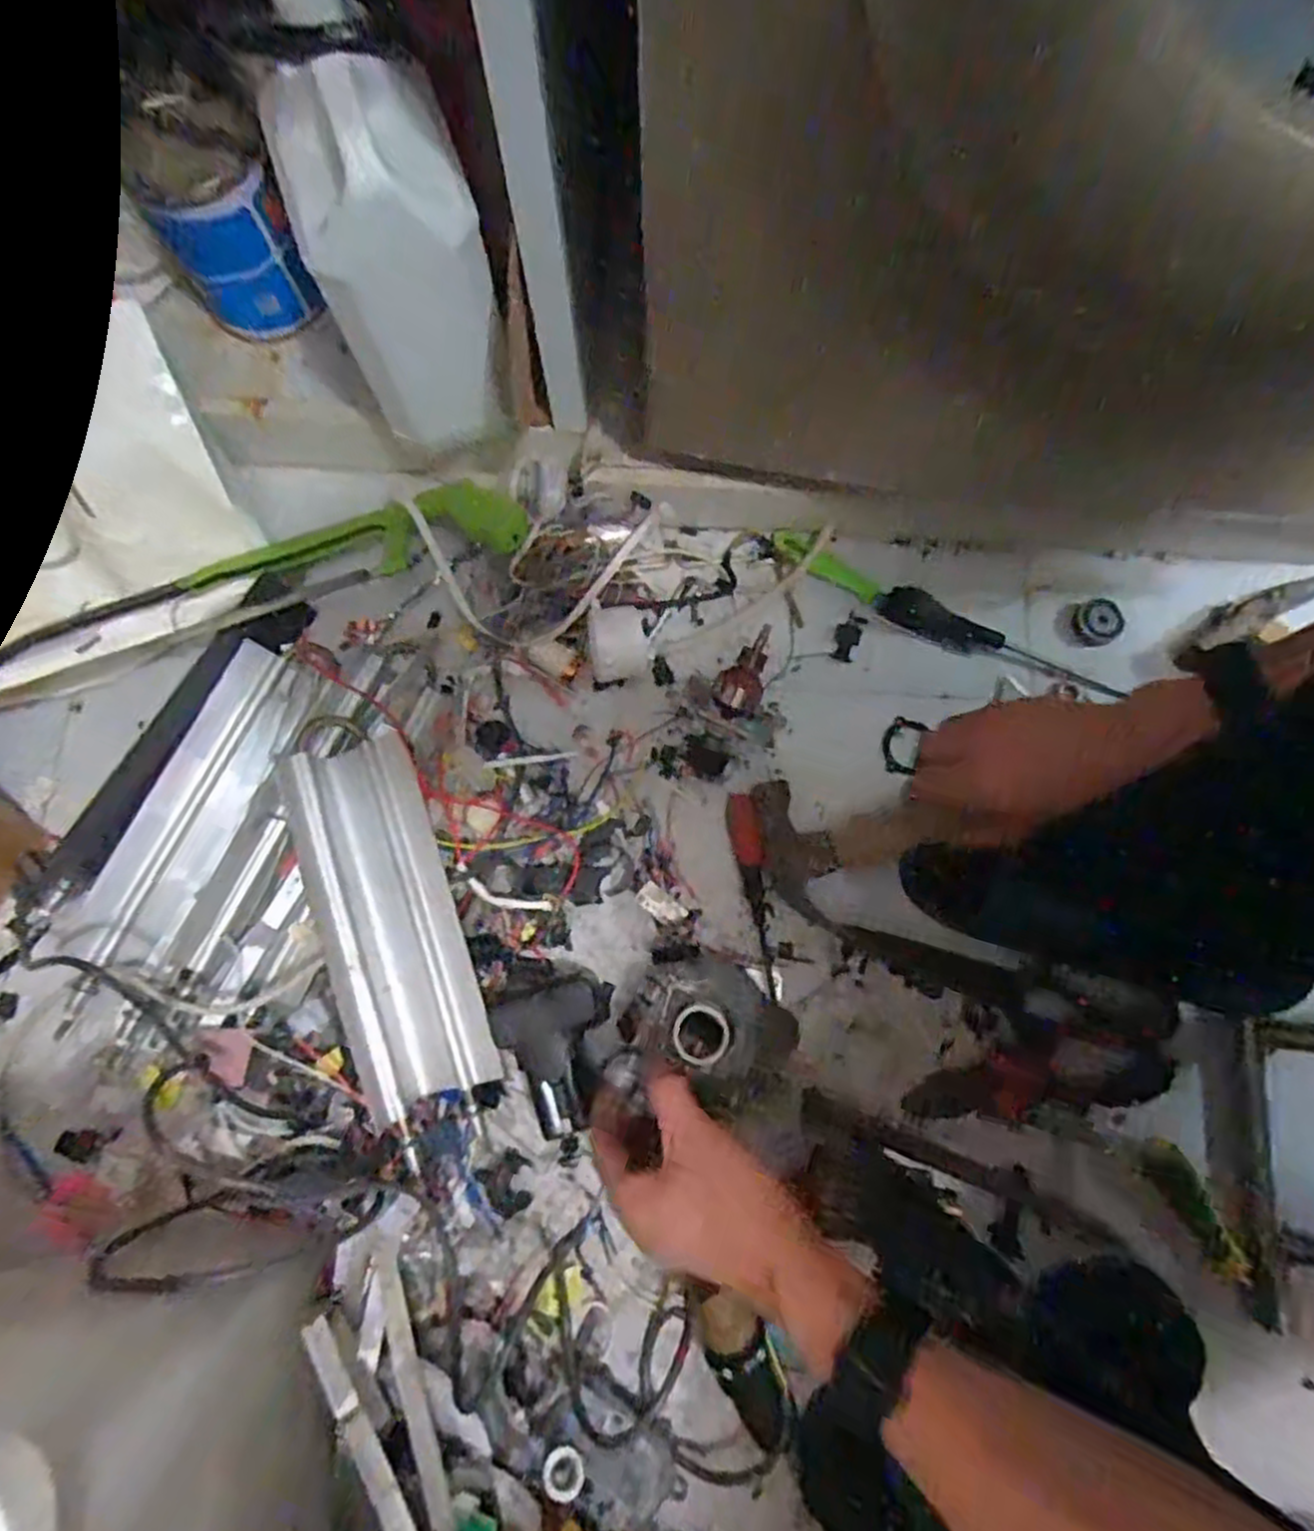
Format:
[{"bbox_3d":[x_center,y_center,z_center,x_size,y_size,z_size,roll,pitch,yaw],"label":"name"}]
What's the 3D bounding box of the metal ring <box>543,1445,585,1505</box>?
[{"bbox_3d":[-0.058,0.442,0.472,0.007,0.030,0.026,-52,49,28],"label":"metal ring"}]

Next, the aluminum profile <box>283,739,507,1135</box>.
[{"bbox_3d":[-0.192,0.111,0.547,0.098,0.018,0.255,-15,84,-34],"label":"aluminum profile"}]

